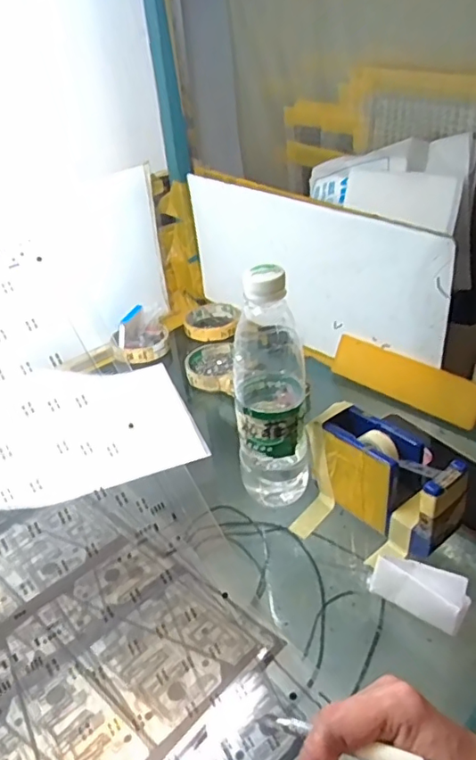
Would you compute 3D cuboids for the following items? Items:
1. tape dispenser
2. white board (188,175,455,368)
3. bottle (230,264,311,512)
[{"bbox_3d":[0.122,0.088,0.480,0.057,0.081,0.131,-29,39,-30],"label":"tape dispenser"},{"bbox_3d":[0.075,-0.138,0.703,0.012,0.171,0.396,-31,40,-32],"label":"white board"},{"bbox_3d":[0.028,0.009,0.484,0.062,0.220,0.064,-4,33,5],"label":"bottle"}]

